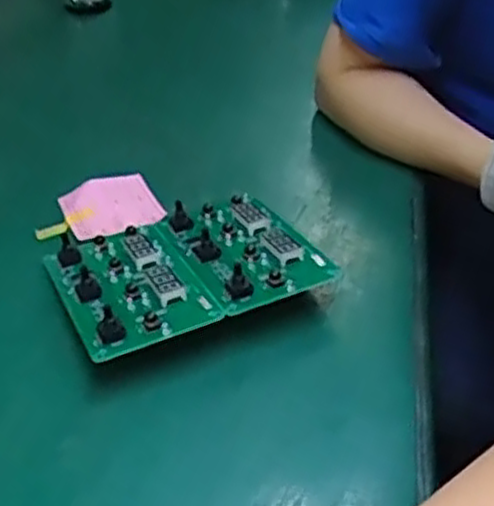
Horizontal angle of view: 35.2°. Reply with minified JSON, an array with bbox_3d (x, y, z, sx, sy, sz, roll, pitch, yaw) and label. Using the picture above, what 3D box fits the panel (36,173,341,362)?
[{"bbox_3d":[-0.067,-0.012,0.659,0.200,0.035,0.242,-17,42,-19],"label":"panel"}]

